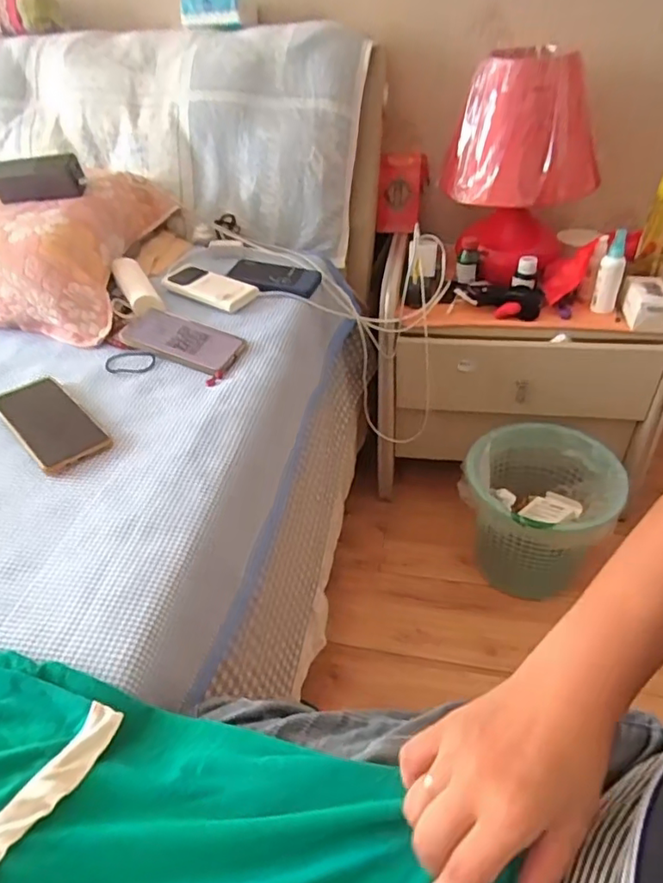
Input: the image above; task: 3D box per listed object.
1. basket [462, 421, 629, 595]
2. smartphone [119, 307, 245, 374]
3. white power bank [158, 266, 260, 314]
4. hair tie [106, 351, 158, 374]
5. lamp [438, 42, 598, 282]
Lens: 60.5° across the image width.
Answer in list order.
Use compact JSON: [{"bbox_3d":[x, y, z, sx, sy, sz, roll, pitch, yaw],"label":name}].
[{"bbox_3d":[0.356,0.133,1.015,0.240,0.273,0.237,-2,41,2],"label":"basket"},{"bbox_3d":[-0.206,-0.143,0.782,0.175,0.012,0.079,20,54,14],"label":"smartphone"},{"bbox_3d":[-0.188,-0.238,0.874,0.155,0.015,0.071,24,48,26],"label":"white power bank"},{"bbox_3d":[-0.268,-0.105,0.758,0.063,0.009,0.040,2,42,4],"label":"hair tie"},{"bbox_3d":[0.330,-0.483,1.014,0.247,0.344,0.210,10,43,15],"label":"lamp"}]

